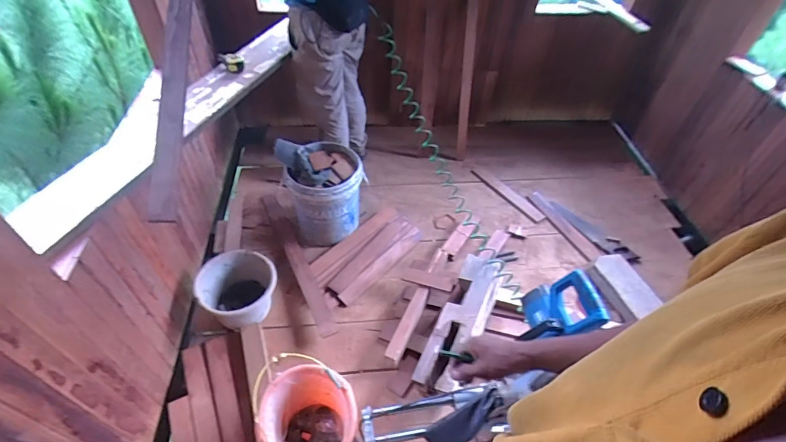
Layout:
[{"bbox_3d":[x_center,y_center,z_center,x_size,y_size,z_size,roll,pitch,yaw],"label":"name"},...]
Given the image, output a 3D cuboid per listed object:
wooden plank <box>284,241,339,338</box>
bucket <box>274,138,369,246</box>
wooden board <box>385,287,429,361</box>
[{"bbox_3d":[-0.336,0.260,1.638,0.071,0.035,0.442,-10,53,-32],"label":"wooden plank"},{"bbox_3d":[-0.294,-0.144,1.765,0.311,0.393,0.308,2,48,-2],"label":"bucket"},{"bbox_3d":[0.060,0.365,1.496,0.053,0.036,0.295,21,50,15],"label":"wooden board"}]

